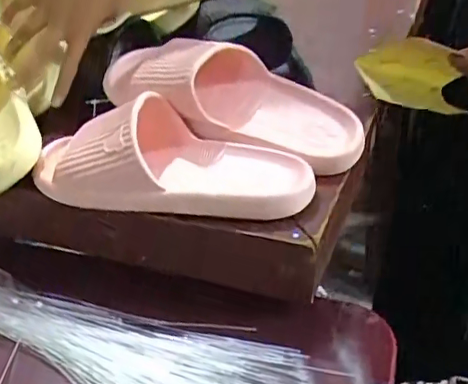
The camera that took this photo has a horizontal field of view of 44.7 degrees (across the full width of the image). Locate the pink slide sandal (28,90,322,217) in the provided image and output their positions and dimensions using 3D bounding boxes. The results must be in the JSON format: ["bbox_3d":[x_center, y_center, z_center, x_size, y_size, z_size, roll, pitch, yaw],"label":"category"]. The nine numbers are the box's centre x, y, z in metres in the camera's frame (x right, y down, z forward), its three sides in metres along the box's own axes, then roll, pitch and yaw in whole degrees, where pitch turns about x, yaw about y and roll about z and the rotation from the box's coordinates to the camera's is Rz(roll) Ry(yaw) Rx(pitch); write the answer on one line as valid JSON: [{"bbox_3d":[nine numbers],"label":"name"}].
[{"bbox_3d":[-0.058,-0.038,0.503,0.261,0.065,0.119,7,34,16],"label":"pink slide sandal"}]

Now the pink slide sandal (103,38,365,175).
[{"bbox_3d":[-0.005,-0.087,0.542,0.248,0.091,0.090,20,37,5],"label":"pink slide sandal"}]

